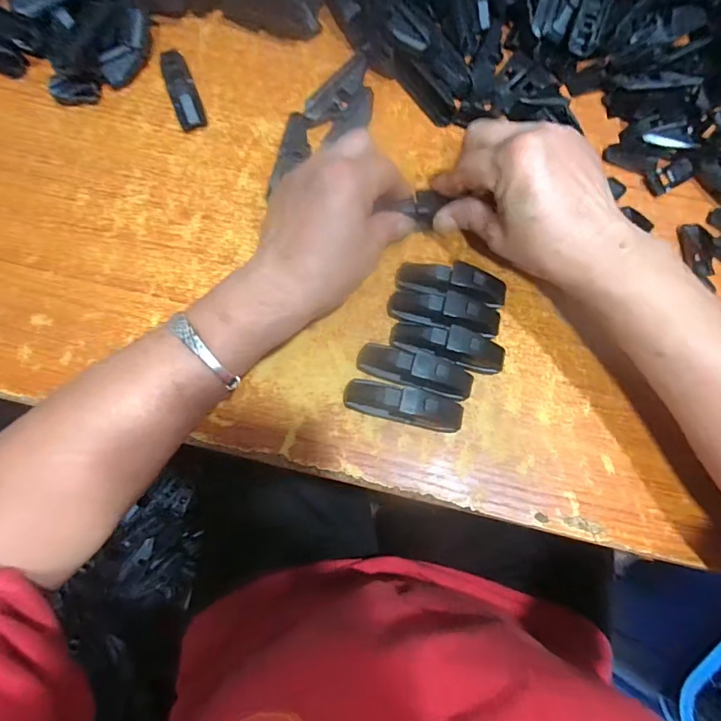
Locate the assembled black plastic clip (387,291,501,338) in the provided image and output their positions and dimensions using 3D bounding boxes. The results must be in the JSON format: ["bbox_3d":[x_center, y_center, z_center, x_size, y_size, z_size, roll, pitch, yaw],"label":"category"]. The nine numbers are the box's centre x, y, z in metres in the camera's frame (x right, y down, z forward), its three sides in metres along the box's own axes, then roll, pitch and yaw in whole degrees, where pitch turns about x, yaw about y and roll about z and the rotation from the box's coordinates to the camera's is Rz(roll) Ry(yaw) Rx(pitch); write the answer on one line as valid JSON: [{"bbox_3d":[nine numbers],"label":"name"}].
[{"bbox_3d":[0.057,-0.031,0.308,0.076,0.026,0.024,14,75,2],"label":"assembled black plastic clip"}]

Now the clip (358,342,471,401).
[{"bbox_3d":[0.036,0.006,0.296,0.076,0.027,0.020,20,76,4],"label":"clip"}]

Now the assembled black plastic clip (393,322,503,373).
[{"bbox_3d":[0.058,-0.009,0.303,0.076,0.023,0.023,16,76,3],"label":"assembled black plastic clip"}]

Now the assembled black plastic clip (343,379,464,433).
[{"bbox_3d":[0.028,0.028,0.290,0.076,0.024,0.021,13,75,1],"label":"assembled black plastic clip"}]

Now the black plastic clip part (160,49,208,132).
[{"bbox_3d":[-0.140,-0.214,0.354,0.021,0.022,0.074,-21,76,-8],"label":"black plastic clip part"}]

